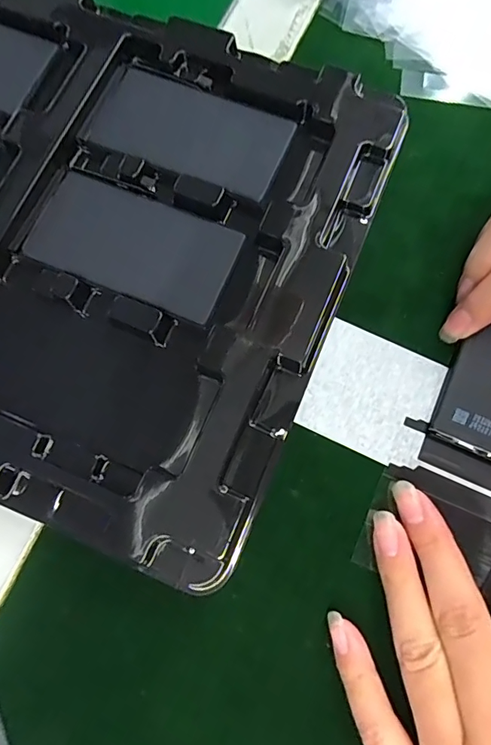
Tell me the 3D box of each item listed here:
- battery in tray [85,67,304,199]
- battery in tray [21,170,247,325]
[{"bbox_3d":[-0.024,-0.106,0.207,0.083,0.004,0.043,23,77,4],"label":"battery in tray"},{"bbox_3d":[-0.046,-0.053,0.196,0.081,0.004,0.042,22,77,4],"label":"battery in tray"}]

